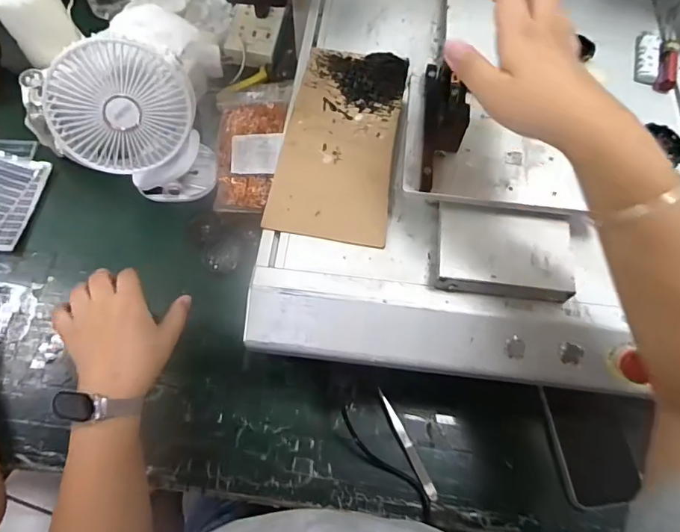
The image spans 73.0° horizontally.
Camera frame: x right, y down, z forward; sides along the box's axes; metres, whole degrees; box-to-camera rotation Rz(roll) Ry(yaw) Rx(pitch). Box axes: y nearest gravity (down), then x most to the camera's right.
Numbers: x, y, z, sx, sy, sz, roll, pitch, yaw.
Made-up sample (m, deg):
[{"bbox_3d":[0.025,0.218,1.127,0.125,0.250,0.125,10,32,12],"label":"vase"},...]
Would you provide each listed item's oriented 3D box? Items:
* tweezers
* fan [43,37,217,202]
[{"bbox_3d":[0.073,0.193,0.500,0.012,0.007,0.120,-24,70,-12],"label":"tweezers"},{"bbox_3d":[-0.245,-0.163,0.548,0.156,0.209,0.071,-29,47,-16],"label":"fan"}]

